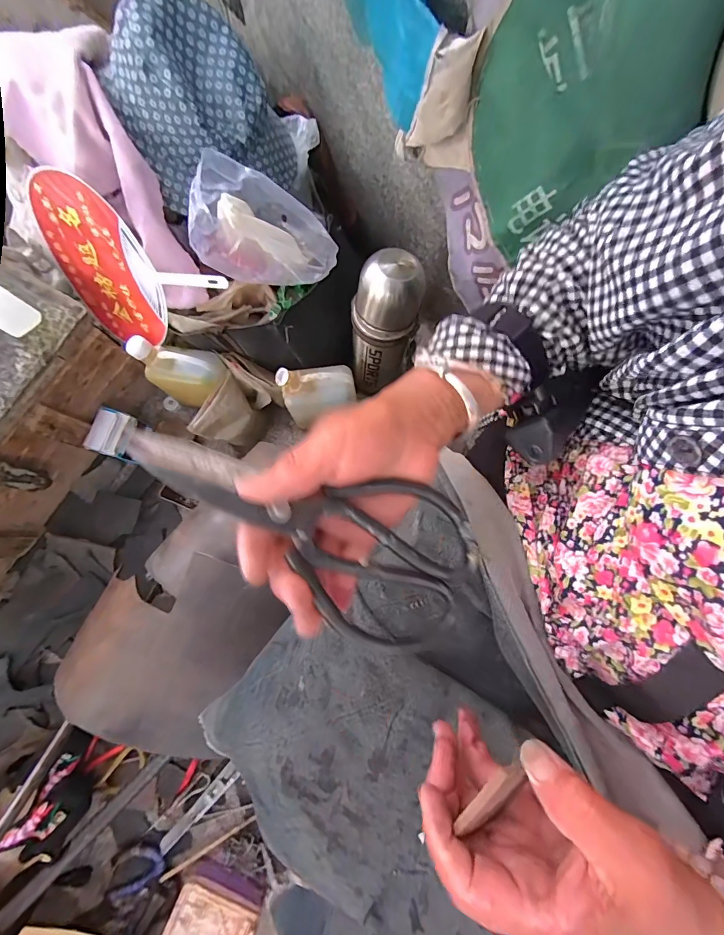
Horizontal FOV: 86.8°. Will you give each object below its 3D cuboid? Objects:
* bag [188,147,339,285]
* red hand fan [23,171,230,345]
[{"bbox_3d":[-0.122,-0.309,0.494,0.165,0.108,0.115,13,78,3],"label":"bag"},{"bbox_3d":[-0.308,-0.254,0.523,0.295,0.214,0.012,21,52,11],"label":"red hand fan"}]

